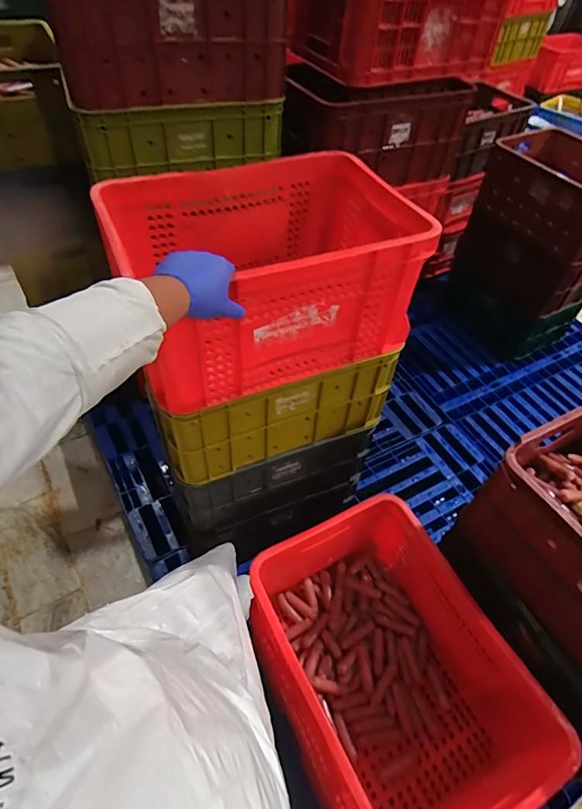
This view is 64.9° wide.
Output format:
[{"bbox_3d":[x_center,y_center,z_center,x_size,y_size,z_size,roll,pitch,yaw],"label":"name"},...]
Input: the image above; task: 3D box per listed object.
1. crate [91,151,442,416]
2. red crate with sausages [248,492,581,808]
[{"bbox_3d":[-0.044,-0.253,0.865,0.499,0.247,0.353,-18,54,-17],"label":"crate"},{"bbox_3d":[0.177,0.491,0.872,0.371,0.263,0.506,-18,54,-17],"label":"red crate with sausages"}]

